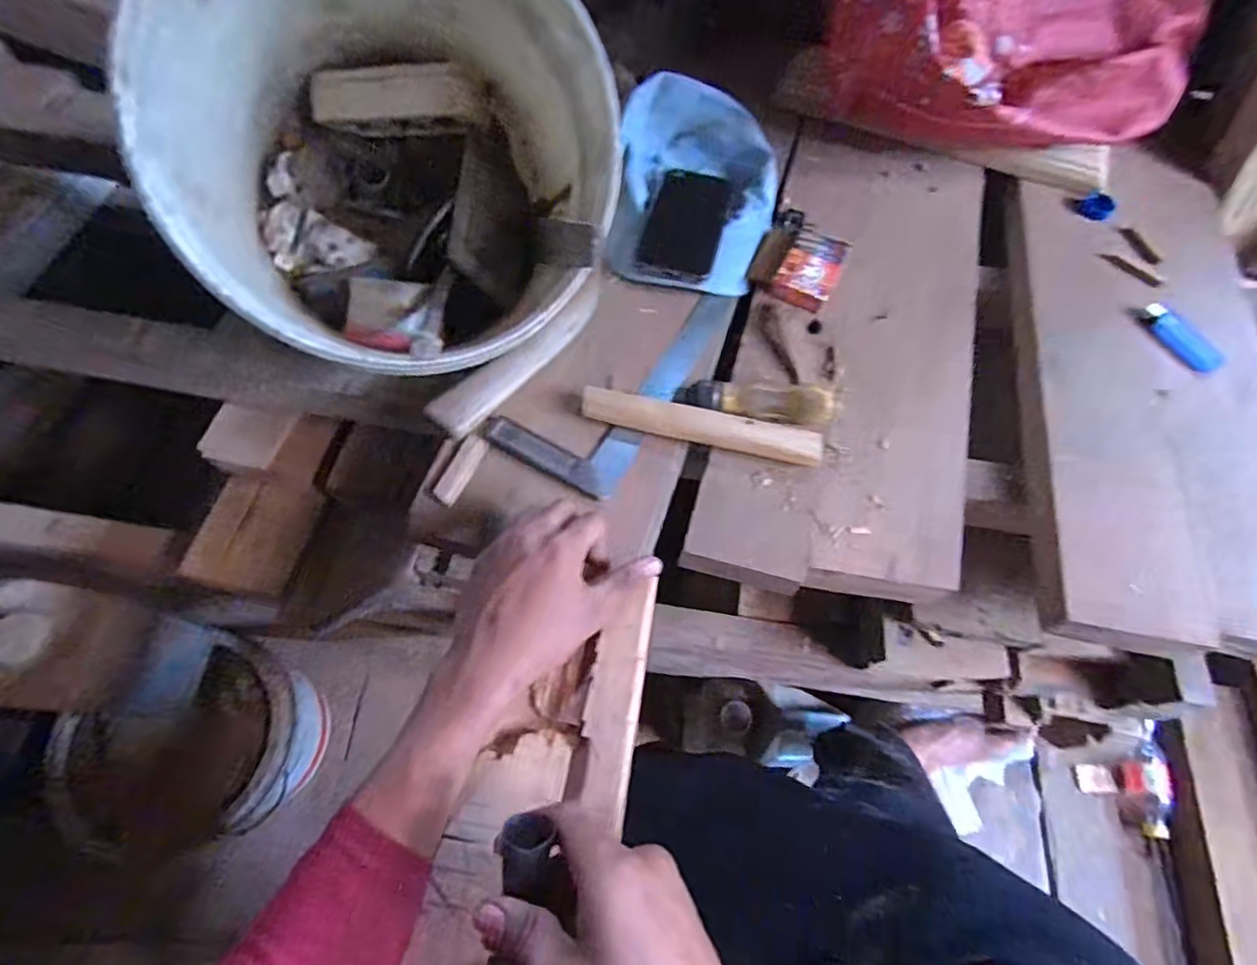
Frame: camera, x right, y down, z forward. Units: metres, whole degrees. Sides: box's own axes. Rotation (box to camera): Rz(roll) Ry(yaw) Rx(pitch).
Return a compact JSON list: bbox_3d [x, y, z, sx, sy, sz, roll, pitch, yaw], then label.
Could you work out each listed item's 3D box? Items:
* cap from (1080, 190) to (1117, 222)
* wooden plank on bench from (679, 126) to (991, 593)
[{"bbox_3d":[0.523,-0.308,0.686,0.033,0.015,0.033,1,63,-3],"label":"cap"},{"bbox_3d":[0.226,-0.156,0.589,0.210,0.015,0.563,17,64,5],"label":"wooden plank on bench"}]

